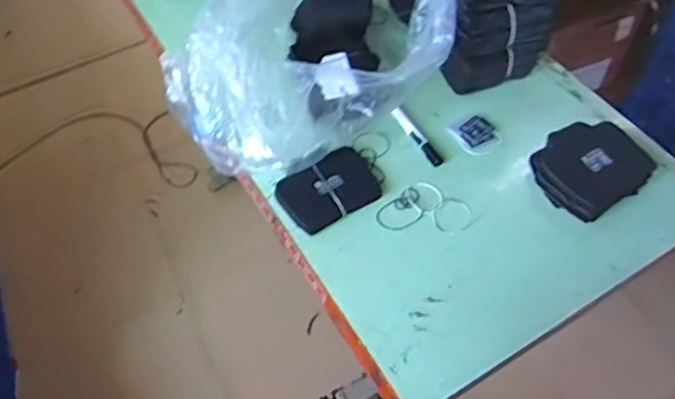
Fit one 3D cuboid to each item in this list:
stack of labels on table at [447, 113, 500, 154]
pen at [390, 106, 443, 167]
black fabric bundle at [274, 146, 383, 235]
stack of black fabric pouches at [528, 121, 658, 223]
[{"bbox_3d":[0.207,-0.095,0.894,0.061,0.010,0.062,-22,57,-12],"label":"stack of labels on table"},{"bbox_3d":[0.114,-0.104,0.898,0.017,0.016,0.138,-26,58,-14],"label":"pen"},{"bbox_3d":[-0.010,-0.018,0.847,0.137,0.019,0.098,-30,59,-17],"label":"black fabric bundle"},{"bbox_3d":[0.351,-0.049,0.838,0.156,0.038,0.128,-29,59,-16],"label":"stack of black fabric pouches"}]

